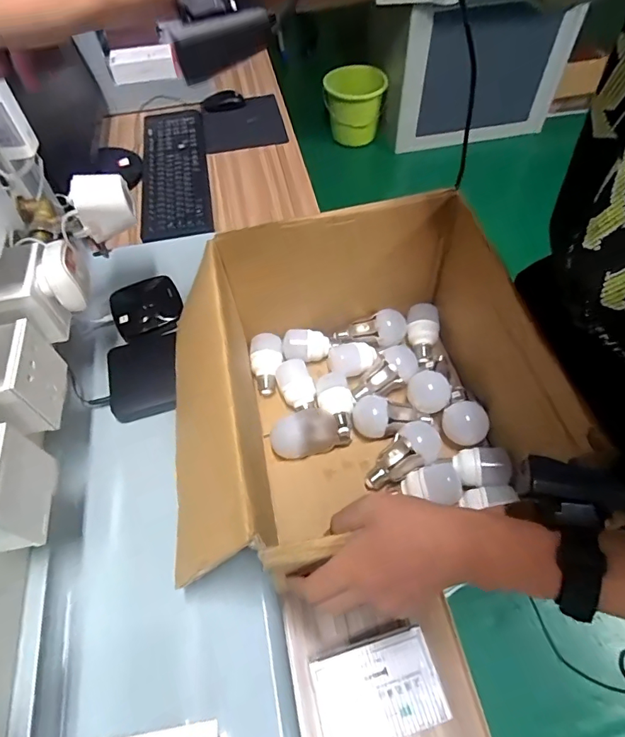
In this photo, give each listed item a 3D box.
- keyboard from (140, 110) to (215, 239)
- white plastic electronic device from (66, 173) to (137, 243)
[{"bbox_3d":[-0.317,-0.457,1.031,0.150,0.028,0.495,-10,57,-5],"label":"keyboard"},{"bbox_3d":[-0.277,-0.221,0.609,0.075,0.055,0.069,-19,58,-11],"label":"white plastic electronic device"}]

